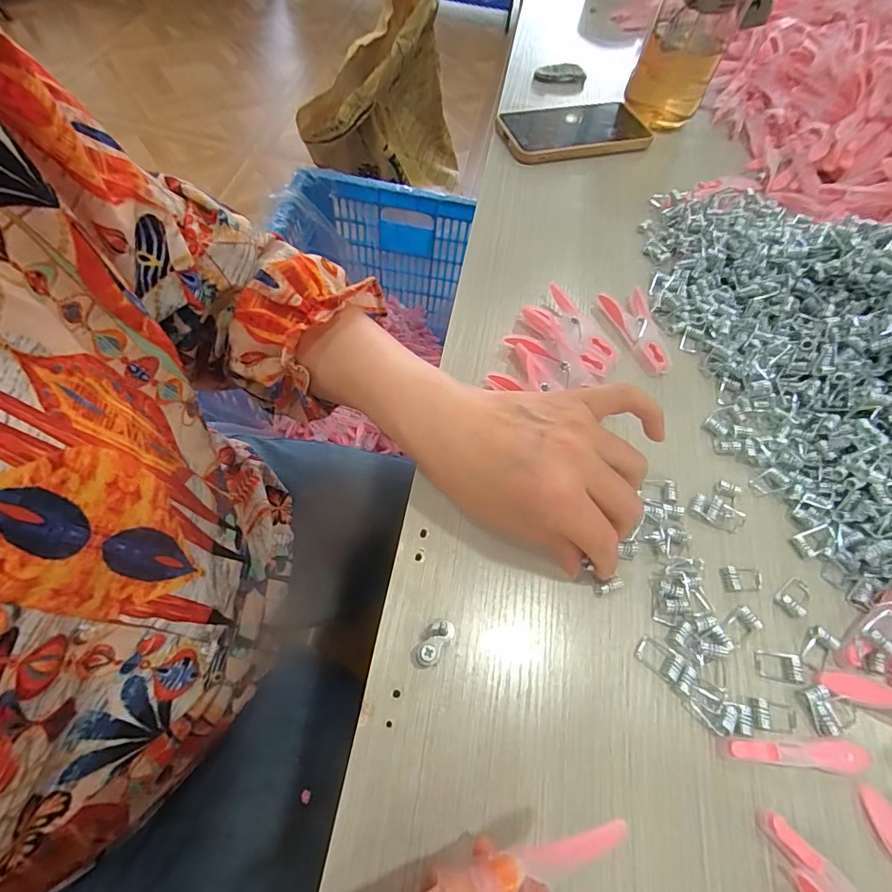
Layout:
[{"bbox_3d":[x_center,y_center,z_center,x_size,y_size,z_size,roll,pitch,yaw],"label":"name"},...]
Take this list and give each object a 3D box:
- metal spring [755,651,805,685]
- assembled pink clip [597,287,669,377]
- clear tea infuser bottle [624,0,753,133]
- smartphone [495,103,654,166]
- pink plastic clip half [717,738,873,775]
[{"bbox_3d":[0.182,0.121,0.247,0.022,0.007,0.015,8,62,-2],"label":"metal spring"},{"bbox_3d":[0.149,-0.090,0.347,0.034,0.009,0.076,-10,64,-12],"label":"assembled pink clip"},{"bbox_3d":[0.258,-0.448,0.440,0.082,0.192,0.099,21,62,5],"label":"clear tea infuser bottle"},{"bbox_3d":[0.138,-0.337,0.478,0.164,0.008,0.083,-10,64,-11],"label":"smartphone"},{"bbox_3d":[0.177,0.155,0.227,0.078,0.005,0.013,6,62,-3],"label":"pink plastic clip half"}]

